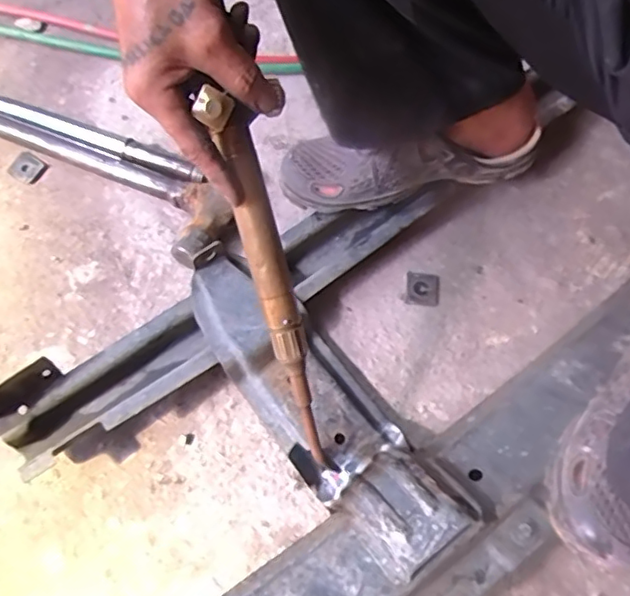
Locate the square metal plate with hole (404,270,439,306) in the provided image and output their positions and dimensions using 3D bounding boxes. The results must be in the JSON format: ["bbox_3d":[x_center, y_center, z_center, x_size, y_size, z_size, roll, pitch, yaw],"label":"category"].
[{"bbox_3d":[0.111,-0.010,0.600,0.034,0.004,0.036,6,68,3],"label":"square metal plate with hole"}]

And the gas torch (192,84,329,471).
[{"bbox_3d":[-0.028,-0.003,0.419,0.028,0.030,0.284,-17,110,-6],"label":"gas torch"}]

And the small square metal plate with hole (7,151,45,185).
[{"bbox_3d":[-0.329,-0.147,0.661,0.030,0.009,0.033,34,73,14],"label":"small square metal plate with hole"}]

